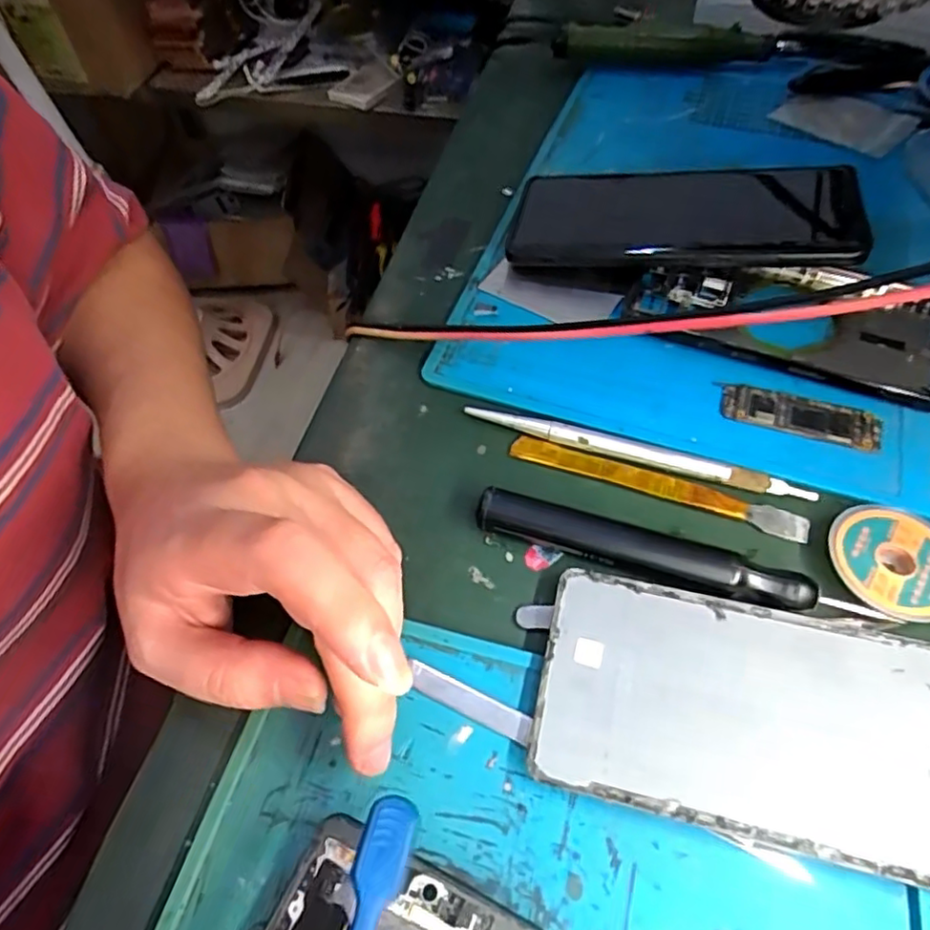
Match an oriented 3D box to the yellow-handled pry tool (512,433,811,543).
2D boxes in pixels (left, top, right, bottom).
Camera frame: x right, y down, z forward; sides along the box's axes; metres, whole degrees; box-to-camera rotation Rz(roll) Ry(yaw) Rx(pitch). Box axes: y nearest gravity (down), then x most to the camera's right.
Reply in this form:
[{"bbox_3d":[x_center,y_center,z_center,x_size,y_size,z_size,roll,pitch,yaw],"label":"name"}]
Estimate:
[{"bbox_3d":[0.078,0.008,0.258,0.120,0.004,0.011,17,59,14],"label":"yellow-handled pry tool"}]

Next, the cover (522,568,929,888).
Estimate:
[{"bbox_3d":[0.105,0.084,0.203,0.160,0.007,0.072,11,58,10],"label":"cover"}]

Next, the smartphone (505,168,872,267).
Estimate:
[{"bbox_3d":[0.107,-0.127,0.317,0.165,0.011,0.077,6,54,20],"label":"smartphone"}]

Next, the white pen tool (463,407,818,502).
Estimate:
[{"bbox_3d":[0.070,-0.006,0.263,0.144,0.005,0.008,15,59,13],"label":"white pen tool"}]

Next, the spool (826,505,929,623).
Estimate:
[{"bbox_3d":[0.156,0.036,0.228,0.044,0.010,0.043,-2,57,2],"label":"spool"}]

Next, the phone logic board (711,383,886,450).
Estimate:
[{"bbox_3d":[0.144,-0.022,0.269,0.064,0.004,0.020,15,59,13],"label":"phone logic board"}]

